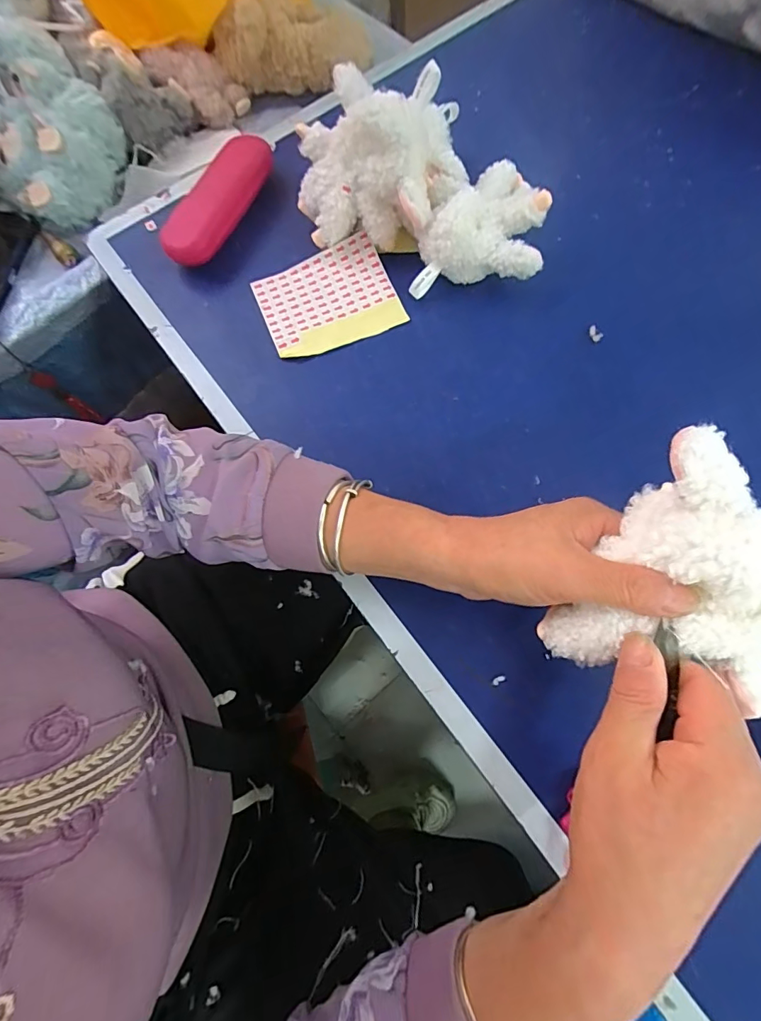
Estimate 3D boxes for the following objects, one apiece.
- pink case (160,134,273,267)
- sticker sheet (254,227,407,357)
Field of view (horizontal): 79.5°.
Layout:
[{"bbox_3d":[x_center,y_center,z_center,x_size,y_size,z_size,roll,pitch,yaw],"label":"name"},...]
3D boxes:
[{"bbox_3d":[-0.154,-0.297,0.444,0.051,0.038,0.149,26,76,10],"label":"pink case"},{"bbox_3d":[-0.048,-0.196,0.419,0.121,0.019,0.096,-21,73,-3],"label":"sticker sheet"}]

